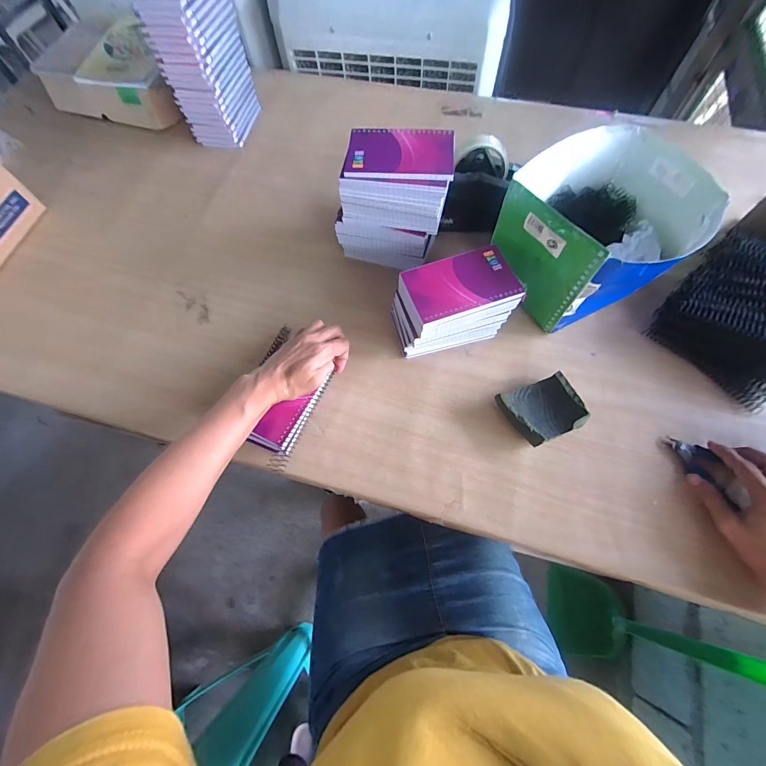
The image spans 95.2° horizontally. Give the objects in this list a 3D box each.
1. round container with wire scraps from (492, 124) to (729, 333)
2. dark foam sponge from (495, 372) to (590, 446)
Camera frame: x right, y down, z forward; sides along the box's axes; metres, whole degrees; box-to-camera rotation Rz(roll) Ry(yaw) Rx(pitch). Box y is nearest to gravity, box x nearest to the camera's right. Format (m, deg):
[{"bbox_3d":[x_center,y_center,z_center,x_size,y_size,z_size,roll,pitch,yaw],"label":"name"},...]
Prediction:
[{"bbox_3d":[0.290,-0.207,0.482,0.243,0.147,0.205,-33,69,-11],"label":"round container with wire scraps"},{"bbox_3d":[0.194,0.034,0.430,0.089,0.033,0.070,-22,68,-7],"label":"dark foam sponge"}]

